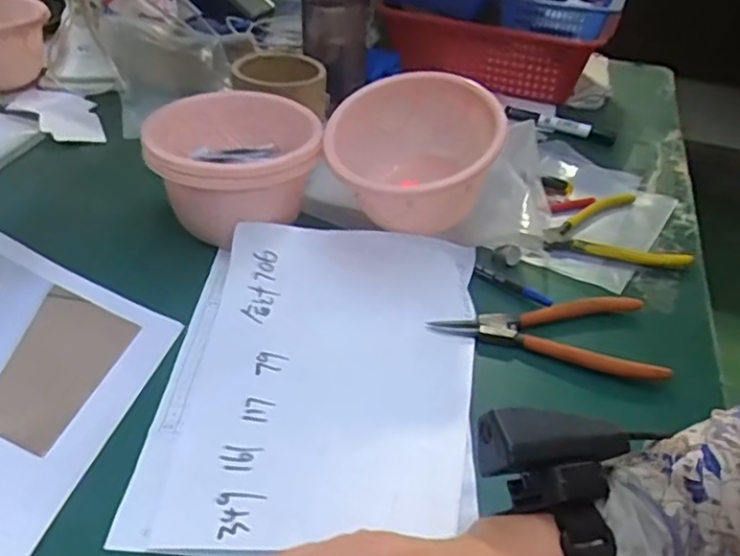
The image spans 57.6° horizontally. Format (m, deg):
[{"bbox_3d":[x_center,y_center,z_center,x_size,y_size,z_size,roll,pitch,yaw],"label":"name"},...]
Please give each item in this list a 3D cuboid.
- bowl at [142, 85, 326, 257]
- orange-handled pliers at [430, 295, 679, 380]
[{"bbox_3d":[-0.121,-0.098,0.607,0.146,0.090,0.130,-5,37,-12],"label":"bowl"},{"bbox_3d":[0.146,0.031,0.545,0.174,0.010,0.093,13,37,12],"label":"orange-handled pliers"}]

